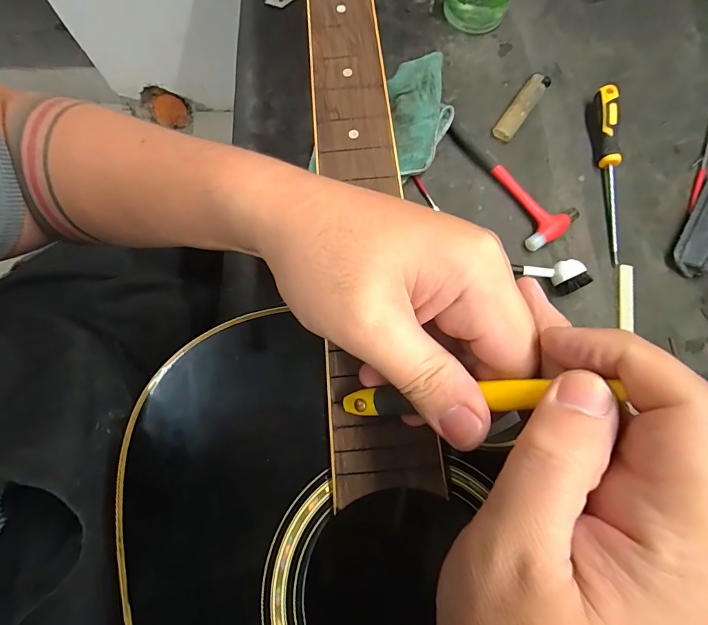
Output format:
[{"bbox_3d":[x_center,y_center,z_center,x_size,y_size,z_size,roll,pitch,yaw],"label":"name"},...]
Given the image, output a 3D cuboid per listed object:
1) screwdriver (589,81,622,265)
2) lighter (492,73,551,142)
[{"bbox_3d":[0.238,-0.132,0.354,0.018,0.023,0.164,2,76,-1],"label":"screwdriver"},{"bbox_3d":[0.166,-0.204,0.378,0.020,0.012,0.084,35,77,7],"label":"lighter"}]

